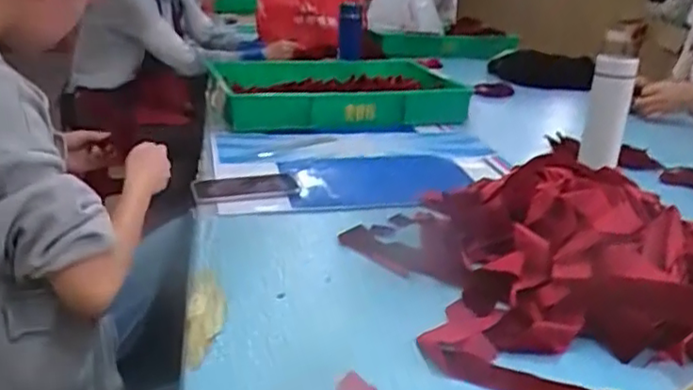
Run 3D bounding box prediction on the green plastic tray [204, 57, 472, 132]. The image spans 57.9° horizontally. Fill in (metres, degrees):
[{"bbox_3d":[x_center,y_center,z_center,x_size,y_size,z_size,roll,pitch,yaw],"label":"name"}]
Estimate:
[{"bbox_3d":[-0.013,-0.227,1.449,0.543,0.118,0.398,-4,22,-16],"label":"green plastic tray"}]

